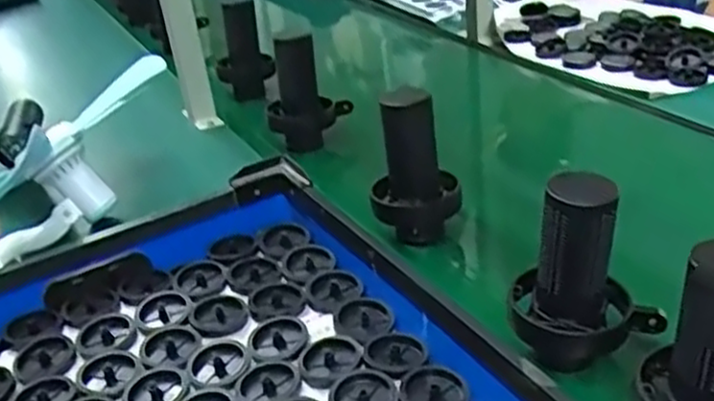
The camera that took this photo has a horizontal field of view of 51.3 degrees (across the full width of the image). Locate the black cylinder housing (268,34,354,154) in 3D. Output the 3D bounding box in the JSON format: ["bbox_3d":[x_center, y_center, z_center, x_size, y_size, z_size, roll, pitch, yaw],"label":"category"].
[{"bbox_3d":[-0.070,-0.150,1.060,0.119,0.170,0.071,-9,30,-1],"label":"black cylinder housing"}]

